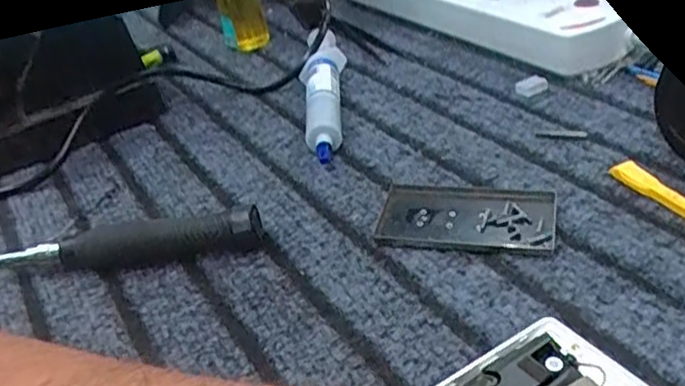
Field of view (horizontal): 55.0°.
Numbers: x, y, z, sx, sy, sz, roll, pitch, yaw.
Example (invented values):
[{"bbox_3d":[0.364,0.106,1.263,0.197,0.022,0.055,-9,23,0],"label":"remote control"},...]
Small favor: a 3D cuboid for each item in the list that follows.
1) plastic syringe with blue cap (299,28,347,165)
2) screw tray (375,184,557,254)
[{"bbox_3d":[-0.013,-0.066,0.414,0.026,0.029,0.132,-7,34,5],"label":"plastic syringe with blue cap"},{"bbox_3d":[0.058,0.011,0.311,0.080,0.007,0.044,2,36,18],"label":"screw tray"}]

